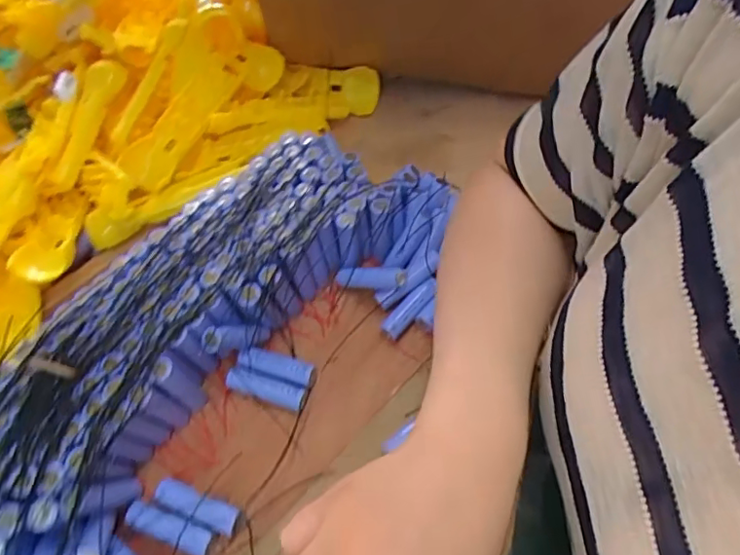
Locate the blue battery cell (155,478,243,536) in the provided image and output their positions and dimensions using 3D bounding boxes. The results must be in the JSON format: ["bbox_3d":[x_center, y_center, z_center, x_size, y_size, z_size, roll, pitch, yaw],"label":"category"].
[{"bbox_3d":[-0.124,0.165,0.403,0.070,0.016,0.018,18,58,16],"label":"blue battery cell"}]

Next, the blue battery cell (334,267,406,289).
[{"bbox_3d":[0.000,0.000,0.487,0.072,0.017,0.014,0,51,34],"label":"blue battery cell"}]

